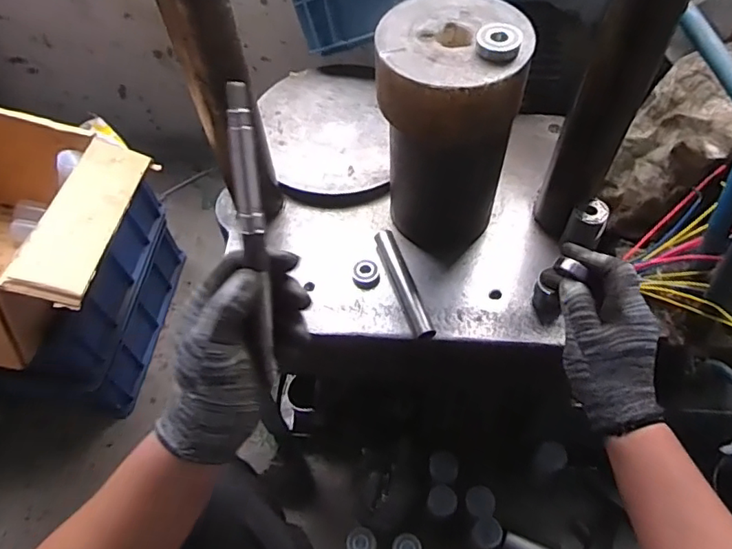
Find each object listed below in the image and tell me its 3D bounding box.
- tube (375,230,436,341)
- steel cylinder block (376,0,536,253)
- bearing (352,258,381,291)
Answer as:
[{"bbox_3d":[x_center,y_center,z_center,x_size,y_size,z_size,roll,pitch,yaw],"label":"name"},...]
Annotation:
[{"bbox_3d":[0.045,0.011,0.652,0.023,0.025,0.152,-16,58,-8],"label":"tube"},{"bbox_3d":[0.089,-0.153,0.612,0.135,0.267,0.134,9,58,8],"label":"steel cylinder block"},{"bbox_3d":[0.000,-0.001,0.668,0.034,0.016,0.034,-1,57,2],"label":"bearing"}]

